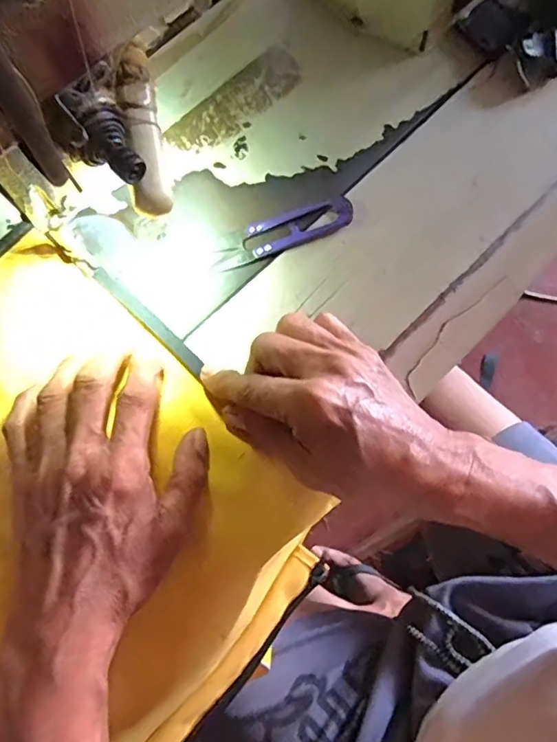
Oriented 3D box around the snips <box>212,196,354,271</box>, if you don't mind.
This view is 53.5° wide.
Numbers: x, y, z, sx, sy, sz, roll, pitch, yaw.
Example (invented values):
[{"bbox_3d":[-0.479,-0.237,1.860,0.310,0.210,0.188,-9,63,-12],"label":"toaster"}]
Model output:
[{"bbox_3d":[0.002,-0.090,0.354,0.091,0.010,0.025,-18,75,-4],"label":"snips"}]

